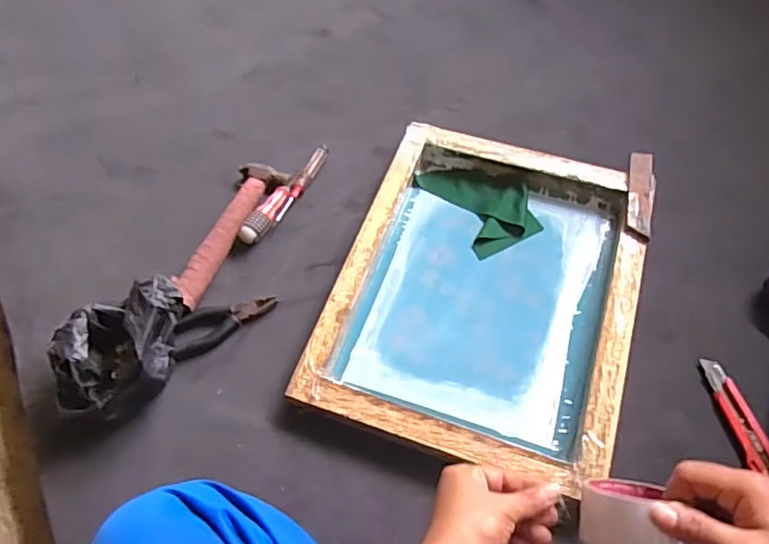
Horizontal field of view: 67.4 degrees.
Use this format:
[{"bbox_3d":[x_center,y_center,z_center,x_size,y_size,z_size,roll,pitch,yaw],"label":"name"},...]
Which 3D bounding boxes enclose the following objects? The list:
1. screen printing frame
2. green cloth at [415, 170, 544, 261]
[{"bbox_3d":[0.139,0.016,0.779,0.379,0.049,0.477,19,64,11],"label":"screen printing frame"},{"bbox_3d":[0.150,-0.113,0.879,0.129,0.012,0.180,-30,66,-14],"label":"green cloth"}]

